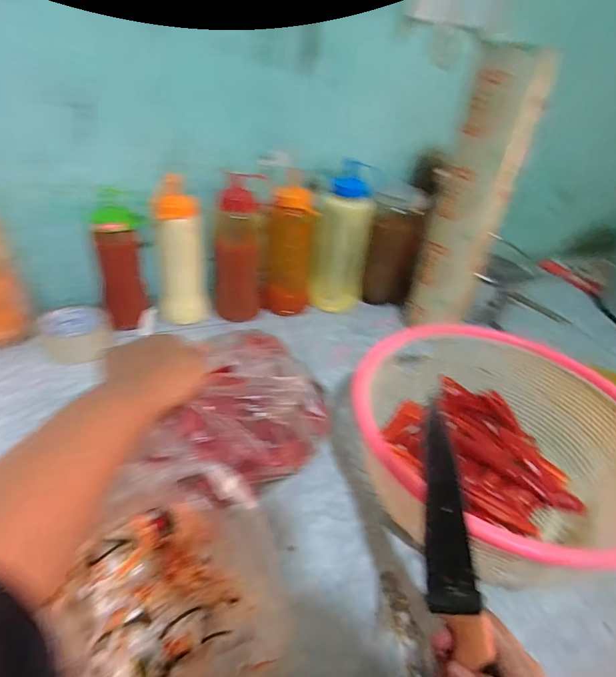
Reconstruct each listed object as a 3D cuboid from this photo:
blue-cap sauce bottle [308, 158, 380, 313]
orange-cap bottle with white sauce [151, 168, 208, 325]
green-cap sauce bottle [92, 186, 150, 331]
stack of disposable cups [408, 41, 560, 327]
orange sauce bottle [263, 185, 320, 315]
[{"bbox_3d":[0.060,-0.162,0.699,0.091,0.227,0.098,10,37,4],"label":"blue-cap sauce bottle"},{"bbox_3d":[-0.194,-0.122,0.612,0.067,0.200,0.070,1,37,-8],"label":"orange-cap bottle with white sauce"},{"bbox_3d":[-0.268,-0.101,0.590,0.073,0.187,0.060,-12,41,-24],"label":"green-cap sauce bottle"},{"bbox_3d":[0.238,-0.198,0.592,0.105,0.368,0.081,21,39,18],"label":"stack of disposable cups"},{"bbox_3d":[-0.030,-0.142,0.681,0.074,0.202,0.062,-5,39,-17],"label":"orange sauce bottle"}]

